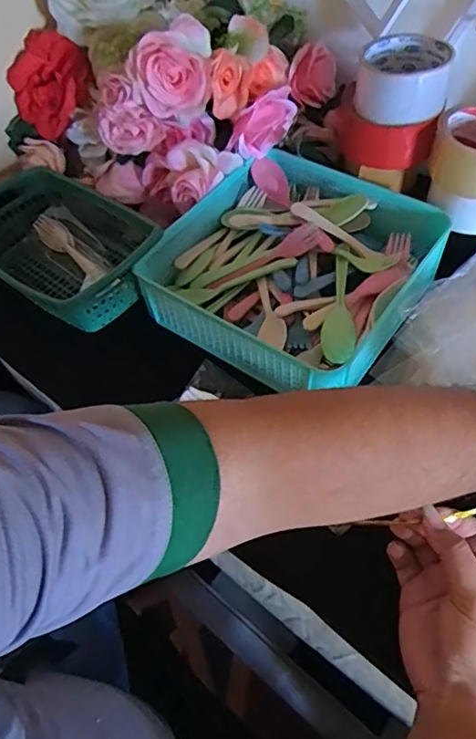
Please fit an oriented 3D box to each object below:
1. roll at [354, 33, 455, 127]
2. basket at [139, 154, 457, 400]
[{"bbox_3d":[0.165,-0.291,0.548,0.085,0.049,0.085,10,56,11],"label":"roll"},{"bbox_3d":[0.059,-0.110,0.580,0.244,0.062,0.247,31,62,23],"label":"basket"}]

